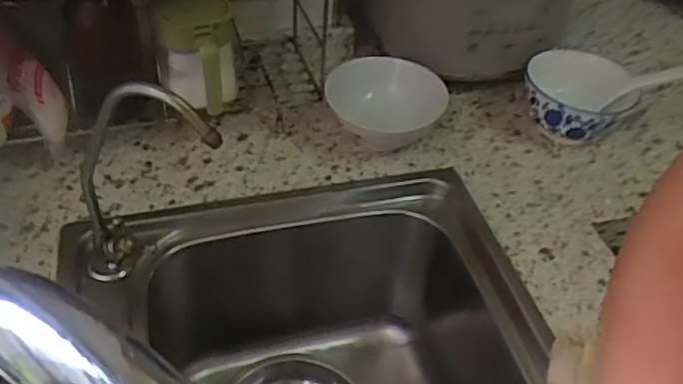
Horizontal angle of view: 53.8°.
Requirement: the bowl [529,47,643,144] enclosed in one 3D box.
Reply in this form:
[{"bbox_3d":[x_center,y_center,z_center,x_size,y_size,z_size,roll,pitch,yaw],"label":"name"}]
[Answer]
[{"bbox_3d":[0.268,-0.103,0.776,0.117,0.071,0.121,3,43,-3],"label":"bowl"}]

